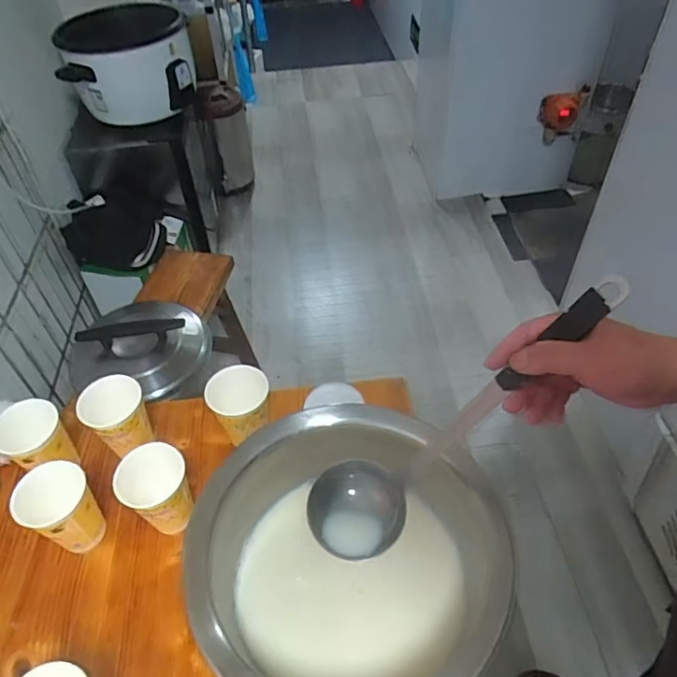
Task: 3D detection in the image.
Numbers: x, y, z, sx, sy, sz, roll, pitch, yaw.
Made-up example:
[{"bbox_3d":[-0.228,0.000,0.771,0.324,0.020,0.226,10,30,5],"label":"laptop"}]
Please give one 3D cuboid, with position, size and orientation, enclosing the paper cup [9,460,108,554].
[{"bbox_3d":[-0.312,0.205,0.639,0.077,0.125,0.064,-35,55,-27],"label":"paper cup"}]

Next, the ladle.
[{"bbox_3d":[0.106,0.075,0.482,0.091,0.341,0.080,20,34,-37],"label":"ladle"}]

